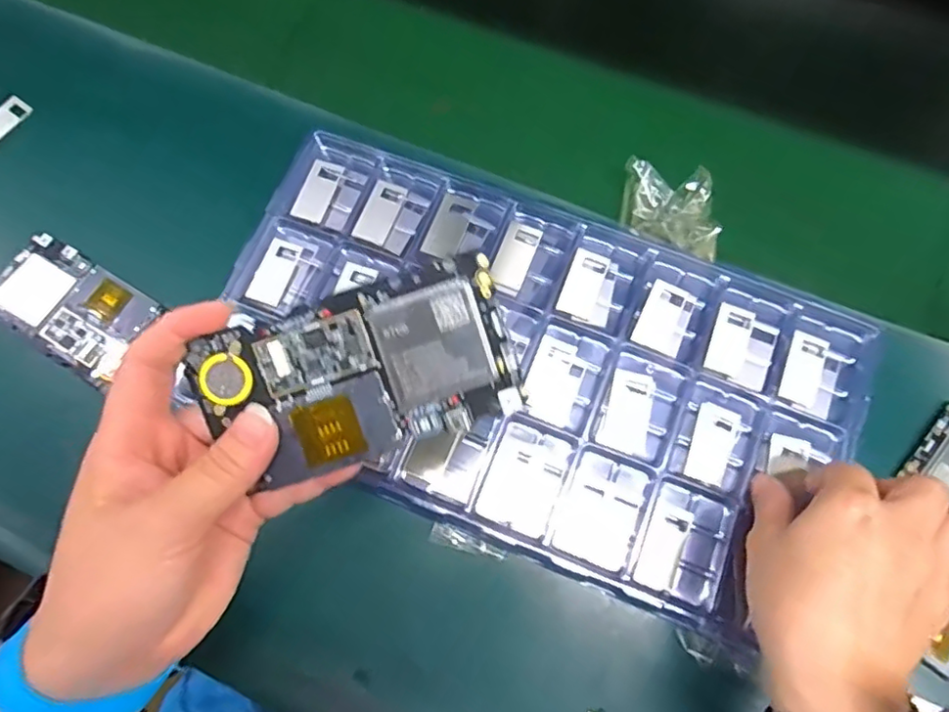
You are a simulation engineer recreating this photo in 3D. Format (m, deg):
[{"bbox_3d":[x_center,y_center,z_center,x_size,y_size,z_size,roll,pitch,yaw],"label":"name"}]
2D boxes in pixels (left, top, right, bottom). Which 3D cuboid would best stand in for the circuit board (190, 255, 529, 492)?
[{"bbox_3d":[-0.045,0.008,0.237,0.122,0.004,0.064,-19,97,1],"label":"circuit board"}]

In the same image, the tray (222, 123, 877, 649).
[{"bbox_3d":[0.032,0.005,0.366,0.374,0.018,0.202,21,78,6],"label":"tray"}]

